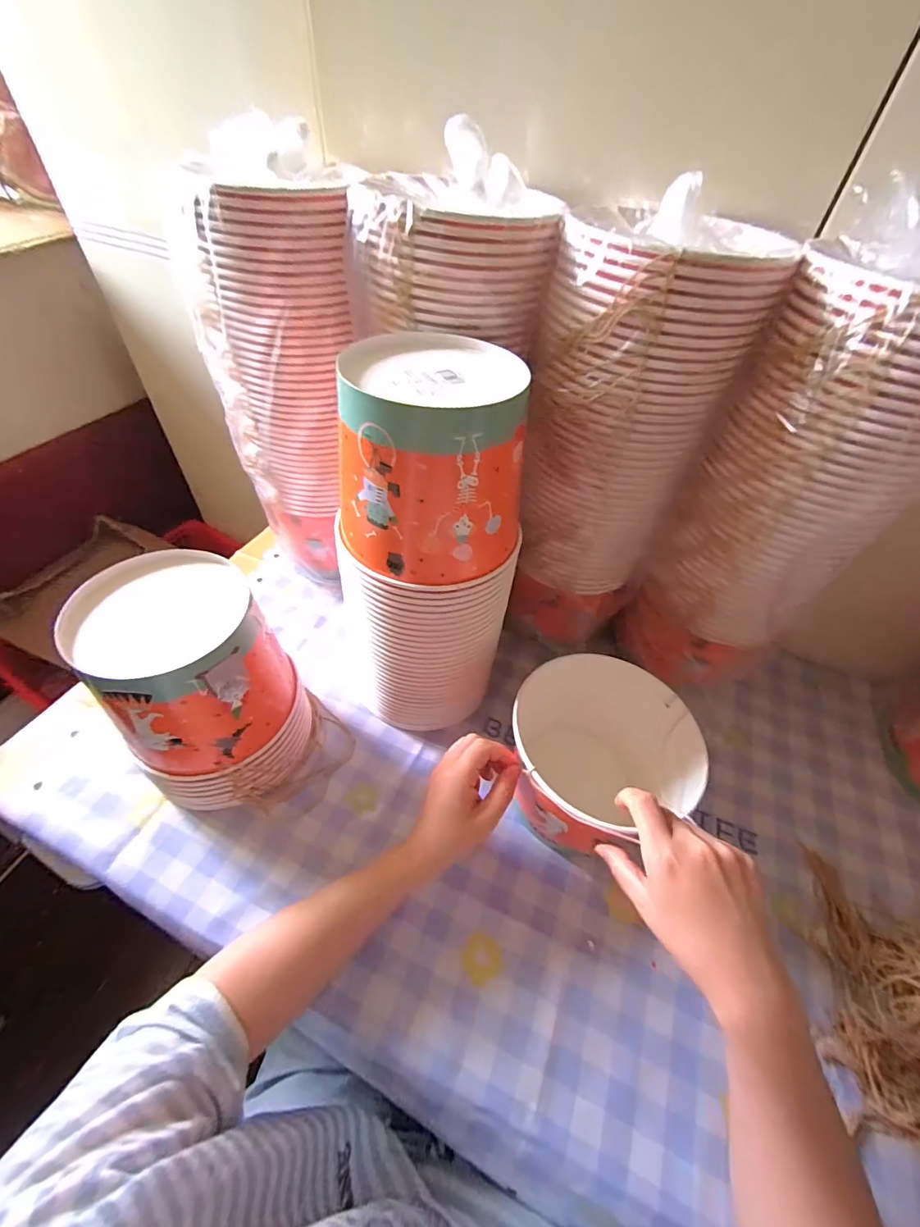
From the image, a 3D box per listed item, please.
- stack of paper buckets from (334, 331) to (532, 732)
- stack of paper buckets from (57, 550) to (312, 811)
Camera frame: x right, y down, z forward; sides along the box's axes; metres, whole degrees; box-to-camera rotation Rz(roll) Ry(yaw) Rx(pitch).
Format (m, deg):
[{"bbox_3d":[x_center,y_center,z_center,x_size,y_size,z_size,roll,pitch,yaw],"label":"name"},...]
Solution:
[{"bbox_3d":[-0.027,-0.033,0.427,0.147,0.355,0.140,8,49,3],"label":"stack of paper buckets"},{"bbox_3d":[-0.231,0.066,0.422,0.145,0.206,0.147,-28,57,-25],"label":"stack of paper buckets"}]

